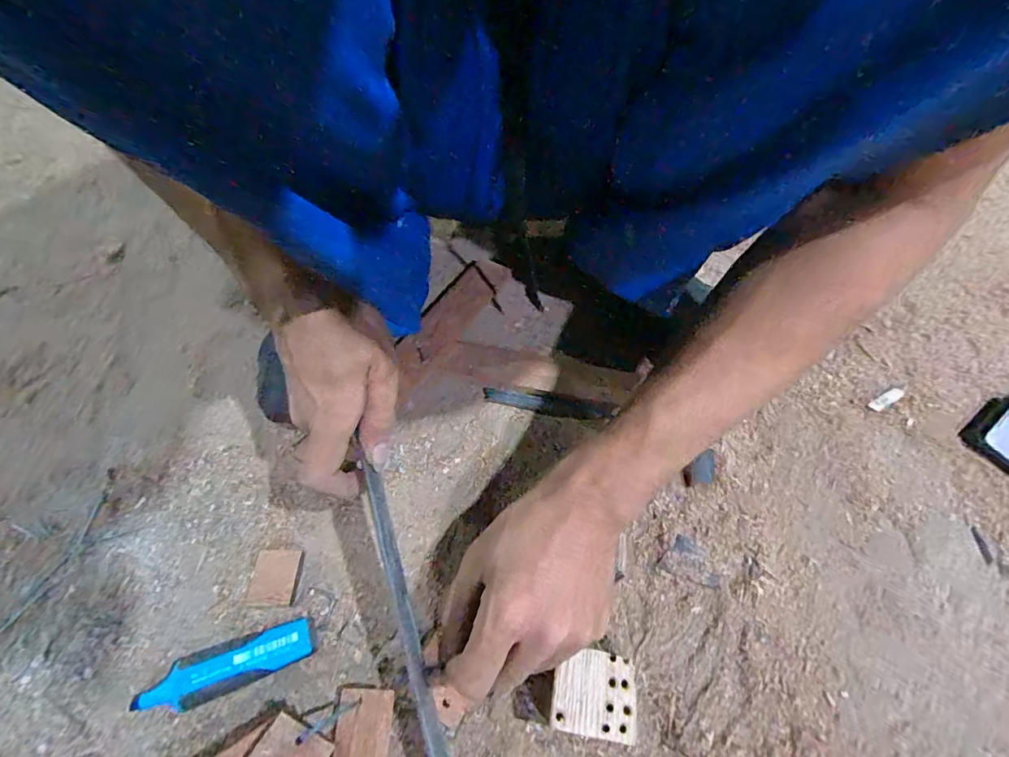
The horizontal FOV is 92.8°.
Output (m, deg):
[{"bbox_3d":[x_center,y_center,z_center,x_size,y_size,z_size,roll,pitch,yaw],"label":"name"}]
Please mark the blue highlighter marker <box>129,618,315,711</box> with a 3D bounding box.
[{"bbox_3d":[-0.168,0.175,0.291,0.100,0.018,0.025,-19,58,-14],"label":"blue highlighter marker"}]

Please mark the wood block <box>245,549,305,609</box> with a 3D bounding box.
[{"bbox_3d":[-0.154,0.135,0.325,0.031,0.007,0.036,2,55,0],"label":"wood block"}]

